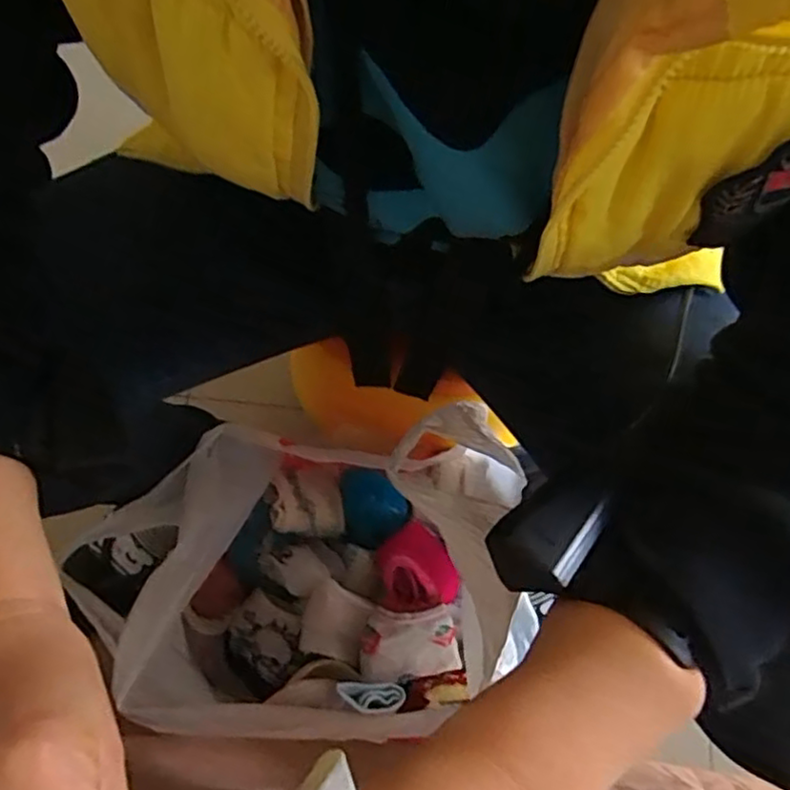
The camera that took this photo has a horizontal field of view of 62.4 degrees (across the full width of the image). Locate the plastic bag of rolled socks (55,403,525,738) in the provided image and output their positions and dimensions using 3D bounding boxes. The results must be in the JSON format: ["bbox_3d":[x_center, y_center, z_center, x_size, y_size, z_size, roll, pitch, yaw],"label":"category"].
[{"bbox_3d":[-0.070,0.139,0.552,0.330,0.258,0.235,-1,72,-1],"label":"plastic bag of rolled socks"}]

